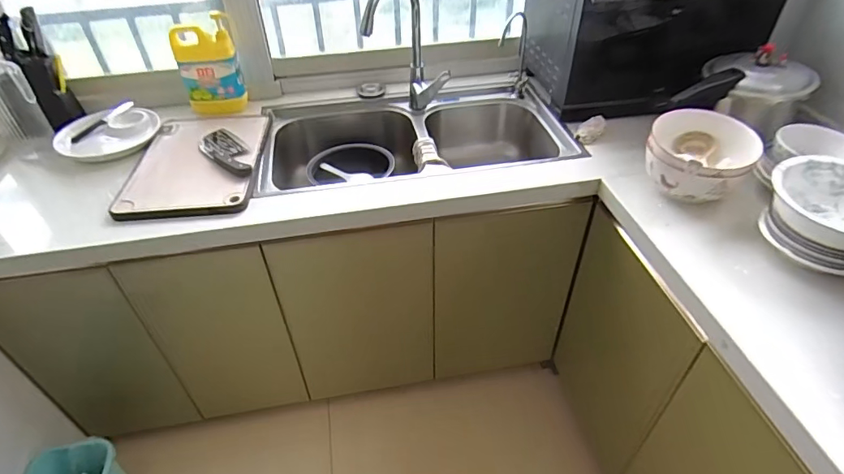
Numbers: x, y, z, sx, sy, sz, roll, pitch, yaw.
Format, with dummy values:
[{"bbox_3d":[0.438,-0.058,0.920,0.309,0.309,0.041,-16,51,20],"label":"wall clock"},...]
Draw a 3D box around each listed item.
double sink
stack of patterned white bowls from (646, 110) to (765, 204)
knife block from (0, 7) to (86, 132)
[{"bbox_3d":[-0.026,-0.255,1.349,0.774,0.176,0.476,-8,43,-8],"label":"double sink"},{"bbox_3d":[0.554,-0.169,0.988,0.193,0.115,0.170,-20,45,-20],"label":"stack of patterned white bowls"},{"bbox_3d":[-0.918,-0.399,1.169,0.086,0.258,0.104,-24,25,-23],"label":"knife block"}]

